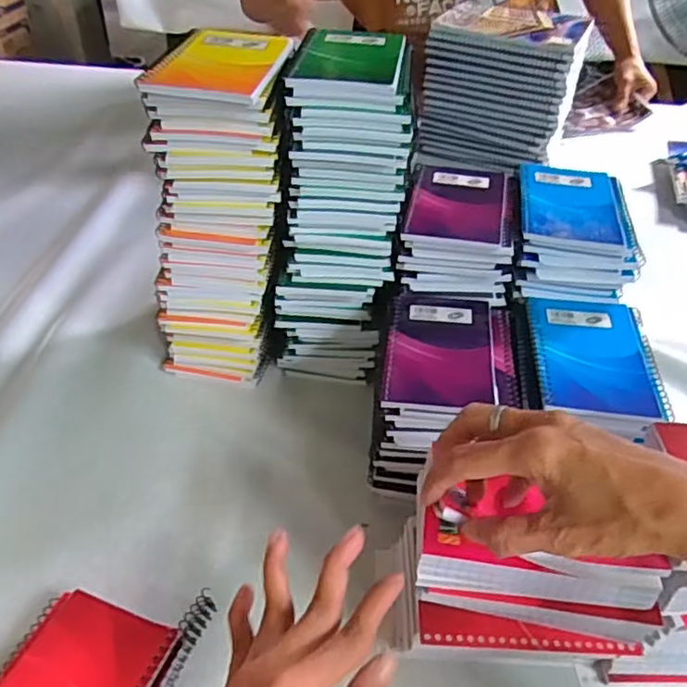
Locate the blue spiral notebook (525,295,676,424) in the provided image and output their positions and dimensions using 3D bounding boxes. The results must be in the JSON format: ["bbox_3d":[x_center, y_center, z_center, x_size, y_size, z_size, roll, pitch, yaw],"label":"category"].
[{"bbox_3d":[0.193,0.007,0.479,0.090,0.009,0.134,5,40,4],"label":"blue spiral notebook"}]

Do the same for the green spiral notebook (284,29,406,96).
[{"bbox_3d":[0.005,-0.224,0.490,0.082,0.011,0.124,6,40,4],"label":"green spiral notebook"}]

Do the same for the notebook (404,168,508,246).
[{"bbox_3d":[0.101,-0.125,0.546,0.084,0.007,0.122,7,40,6],"label":"notebook"}]

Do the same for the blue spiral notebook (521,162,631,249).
[{"bbox_3d":[0.197,-0.122,0.543,0.082,0.013,0.118,7,40,6],"label":"blue spiral notebook"}]

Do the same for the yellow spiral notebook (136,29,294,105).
[{"bbox_3d":[-0.089,-0.209,0.465,0.085,0.014,0.116,7,40,6],"label":"yellow spiral notebook"}]

